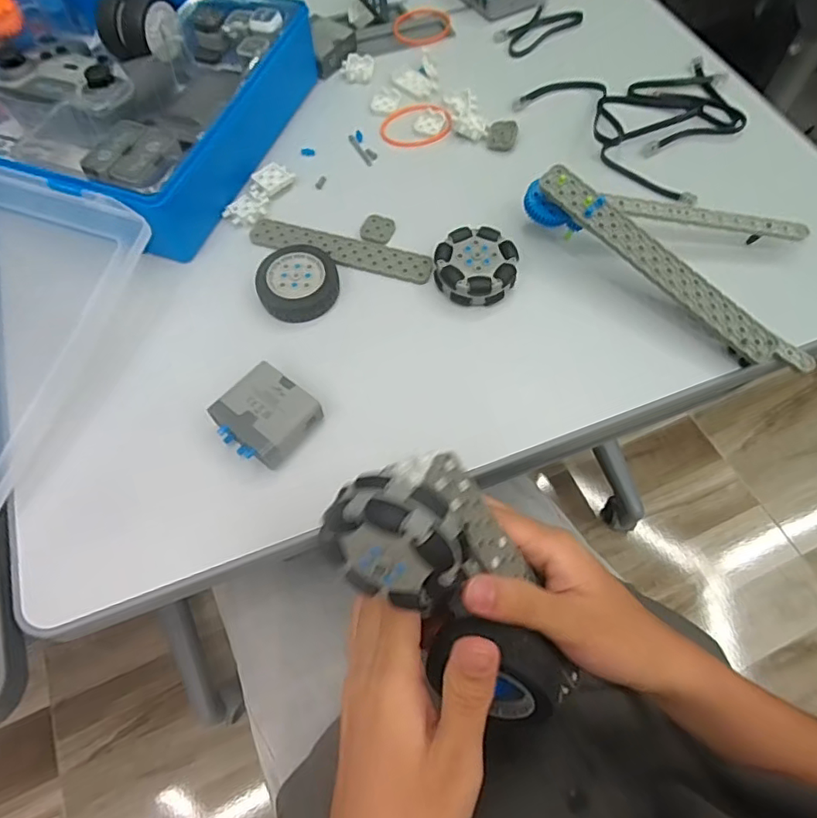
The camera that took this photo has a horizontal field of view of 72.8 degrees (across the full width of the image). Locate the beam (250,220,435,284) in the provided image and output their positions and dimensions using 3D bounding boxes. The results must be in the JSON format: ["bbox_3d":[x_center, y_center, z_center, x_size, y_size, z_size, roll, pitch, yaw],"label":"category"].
[{"bbox_3d":[-0.054,-0.126,0.441,0.149,0.004,0.026,16,65,8],"label":"beam"}]

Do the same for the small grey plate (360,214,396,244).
[{"bbox_3d":[-0.025,-0.147,0.452,0.026,0.004,0.026,13,63,8],"label":"small grey plate"}]

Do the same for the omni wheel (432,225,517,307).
[{"bbox_3d":[0.050,-0.109,0.421,0.059,0.022,0.057,-1,62,1],"label":"omni wheel"}]

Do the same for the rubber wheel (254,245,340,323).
[{"bbox_3d":[-0.083,-0.095,0.419,0.059,0.015,0.061,-1,62,1],"label":"rubber wheel"}]

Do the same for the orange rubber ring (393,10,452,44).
[{"bbox_3d":[0.013,-0.403,0.581,0.058,0.008,0.051,-15,70,-2],"label":"orange rubber ring"}]

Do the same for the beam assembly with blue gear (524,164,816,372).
[{"bbox_3d":[0.211,-0.127,0.414,0.231,0.049,0.122,36,69,18],"label":"beam assembly with blue gear"}]

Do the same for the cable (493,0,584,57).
[{"bbox_3d":[0.133,-0.394,0.569,0.094,0.013,0.046,-38,68,-17],"label":"cable"}]

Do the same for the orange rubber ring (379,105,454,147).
[{"bbox_3d":[0.007,-0.266,0.520,0.067,0.007,0.049,-8,62,-2],"label":"orange rubber ring"}]

